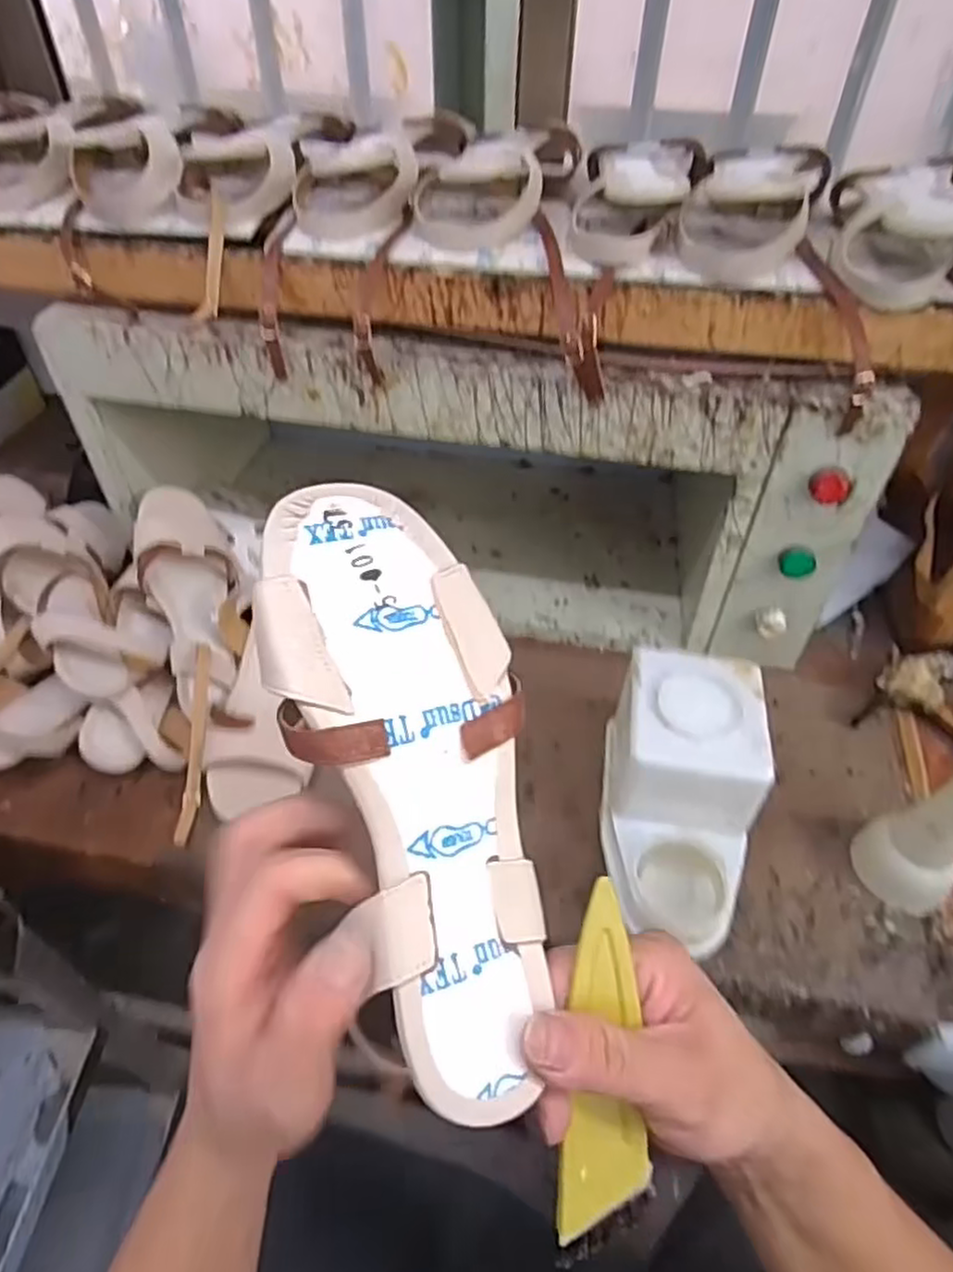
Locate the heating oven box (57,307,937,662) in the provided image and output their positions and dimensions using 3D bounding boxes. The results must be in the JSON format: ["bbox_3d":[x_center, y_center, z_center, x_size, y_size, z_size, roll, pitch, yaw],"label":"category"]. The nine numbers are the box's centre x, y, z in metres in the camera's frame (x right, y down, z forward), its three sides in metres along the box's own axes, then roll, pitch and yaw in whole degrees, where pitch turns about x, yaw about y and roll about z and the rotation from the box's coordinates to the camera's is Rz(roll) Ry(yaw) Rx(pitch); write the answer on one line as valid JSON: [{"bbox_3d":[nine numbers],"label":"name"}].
[{"bbox_3d":[-0.009,-0.218,0.744,0.690,0.282,0.324,9,47,6],"label":"heating oven box"}]

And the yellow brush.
[{"bbox_3d":[0.048,0.159,0.261,0.033,0.010,0.135,2,91,0],"label":"yellow brush"}]

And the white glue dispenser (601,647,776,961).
[{"bbox_3d":[0.154,0.118,0.534,0.106,0.113,0.194,5,47,3],"label":"white glue dispenser"}]

